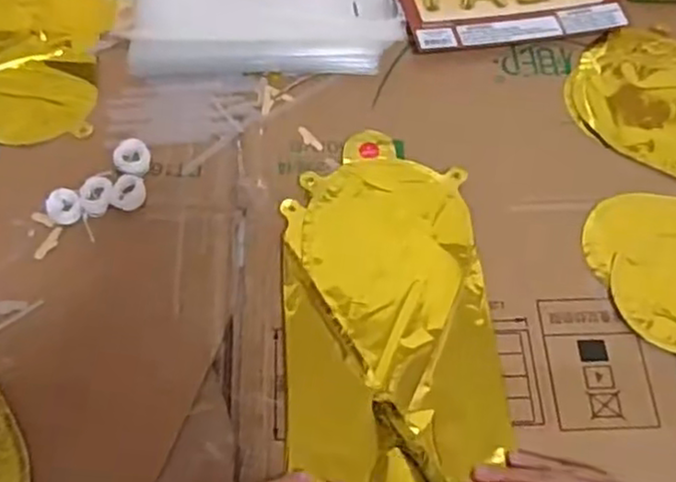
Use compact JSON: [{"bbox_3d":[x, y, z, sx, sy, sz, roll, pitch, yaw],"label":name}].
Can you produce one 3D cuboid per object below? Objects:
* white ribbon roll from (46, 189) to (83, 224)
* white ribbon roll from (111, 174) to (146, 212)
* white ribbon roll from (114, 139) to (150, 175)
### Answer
[{"bbox_3d":[-0.194,-0.025,0.492,0.023,0.007,0.027,-27,65,-17],"label":"white ribbon roll"},{"bbox_3d":[-0.152,-0.035,0.502,0.023,0.005,0.028,0,60,-3],"label":"white ribbon roll"},{"bbox_3d":[-0.155,-0.064,0.521,0.027,0.007,0.033,1,60,-2],"label":"white ribbon roll"}]

